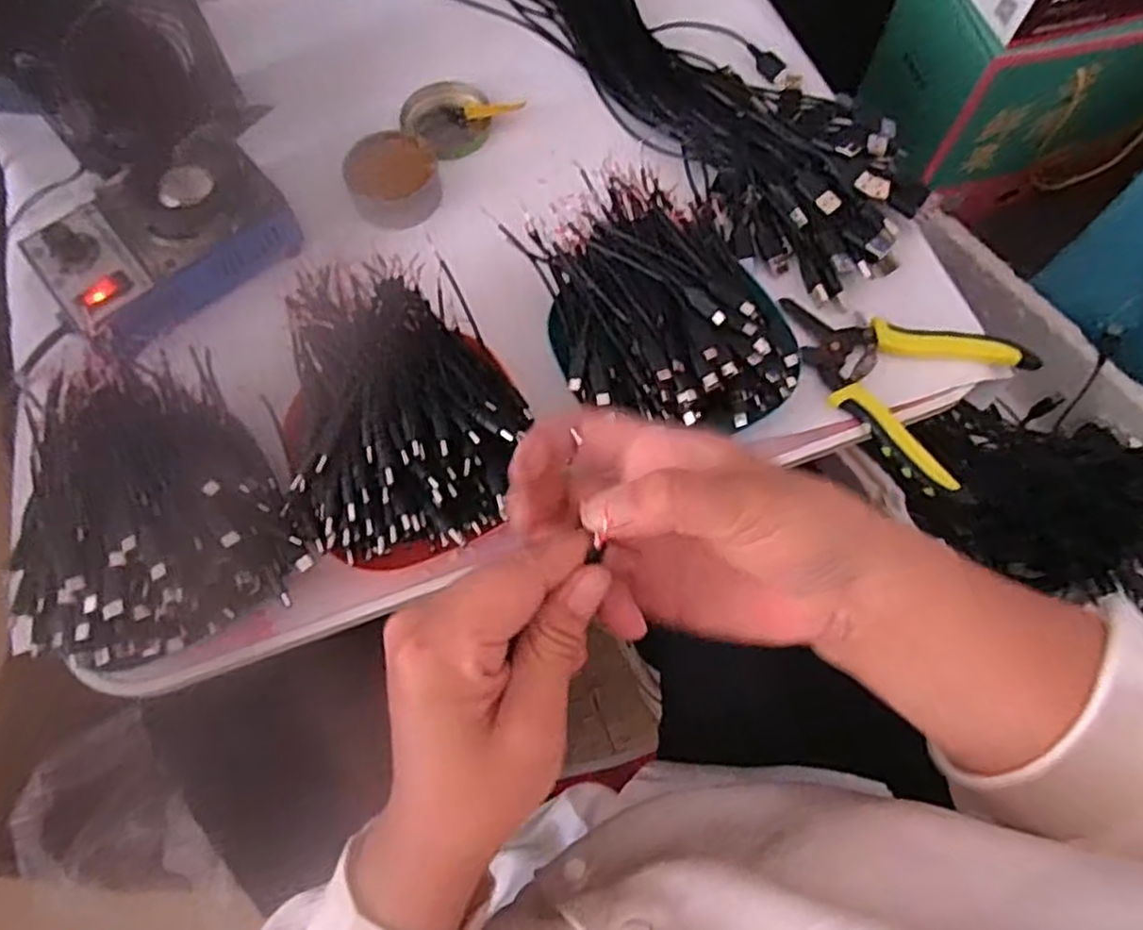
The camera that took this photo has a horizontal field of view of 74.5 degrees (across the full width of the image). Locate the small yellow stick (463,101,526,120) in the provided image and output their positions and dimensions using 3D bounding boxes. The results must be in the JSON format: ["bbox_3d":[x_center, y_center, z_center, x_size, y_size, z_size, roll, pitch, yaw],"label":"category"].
[{"bbox_3d":[-0.058,-0.267,0.561,0.045,0.008,0.012,-7,93,1],"label":"small yellow stick"}]

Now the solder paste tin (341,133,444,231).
[{"bbox_3d":[-0.124,-0.198,0.530,0.061,0.037,0.064,0,70,0],"label":"solder paste tin"}]

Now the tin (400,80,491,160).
[{"bbox_3d":[-0.094,-0.261,0.569,0.065,0.018,0.056,-17,70,-6],"label":"tin"}]

